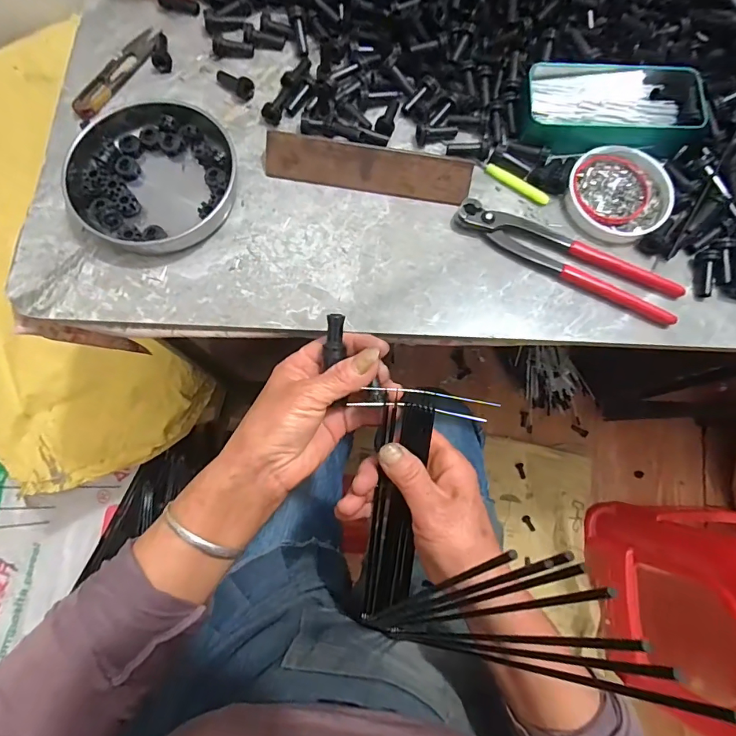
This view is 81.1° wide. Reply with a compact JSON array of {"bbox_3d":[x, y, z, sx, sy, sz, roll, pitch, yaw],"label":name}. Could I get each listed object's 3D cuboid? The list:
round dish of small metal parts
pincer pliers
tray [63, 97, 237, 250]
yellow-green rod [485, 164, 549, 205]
[{"bbox_3d":[0.221,-0.154,0.380,0.086,0.012,0.089,0,76,-1],"label":"round dish of small metal parts"},{"bbox_3d":[0.169,-0.095,0.364,0.195,0.013,0.036,26,77,6],"label":"pincer pliers"},{"bbox_3d":[-0.188,-0.174,0.376,0.134,0.025,0.153,-25,77,-7],"label":"tray"},{"bbox_3d":[0.134,-0.165,0.386,0.062,0.006,0.007,33,78,7],"label":"yellow-green rod"}]

